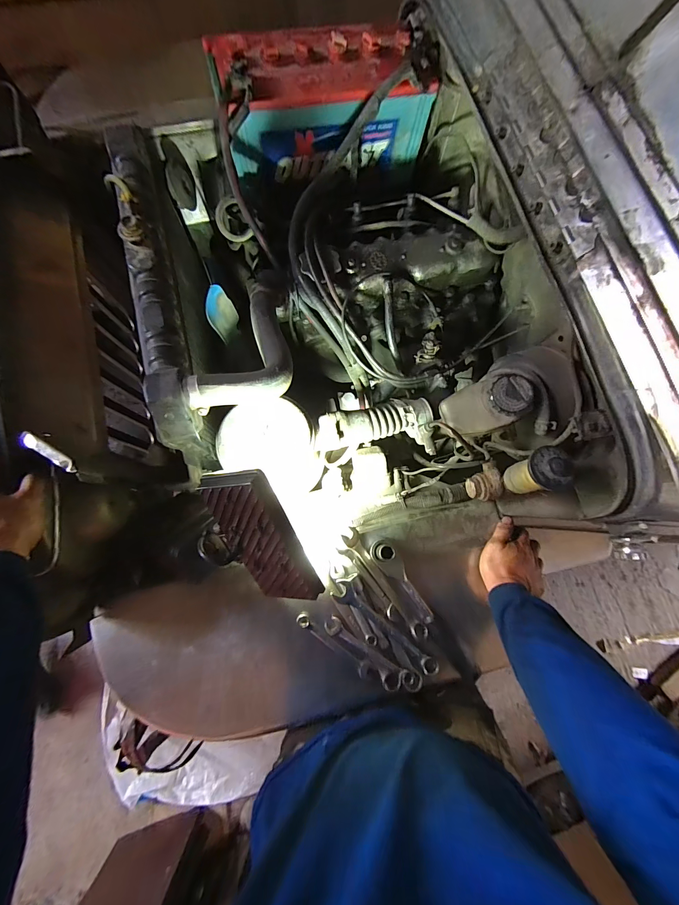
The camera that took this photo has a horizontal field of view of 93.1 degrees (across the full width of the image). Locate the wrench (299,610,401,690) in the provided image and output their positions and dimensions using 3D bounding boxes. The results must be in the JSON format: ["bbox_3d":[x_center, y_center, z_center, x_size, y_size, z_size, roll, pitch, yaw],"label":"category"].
[{"bbox_3d":[0.012,0.305,0.495,0.180,0.018,0.026,30,82,5],"label":"wrench"}]

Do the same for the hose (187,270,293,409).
[{"bbox_3d":[-0.137,-0.198,0.530,0.131,0.079,0.296,2,63,0],"label":"hose"}]

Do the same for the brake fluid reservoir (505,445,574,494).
[{"bbox_3d":[0.282,0.027,0.462,0.056,0.092,0.058,-21,81,-4],"label":"brake fluid reservoir"}]

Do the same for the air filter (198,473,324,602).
[{"bbox_3d":[-0.102,0.120,0.434,0.104,0.028,0.212,-11,116,19],"label":"air filter"}]

